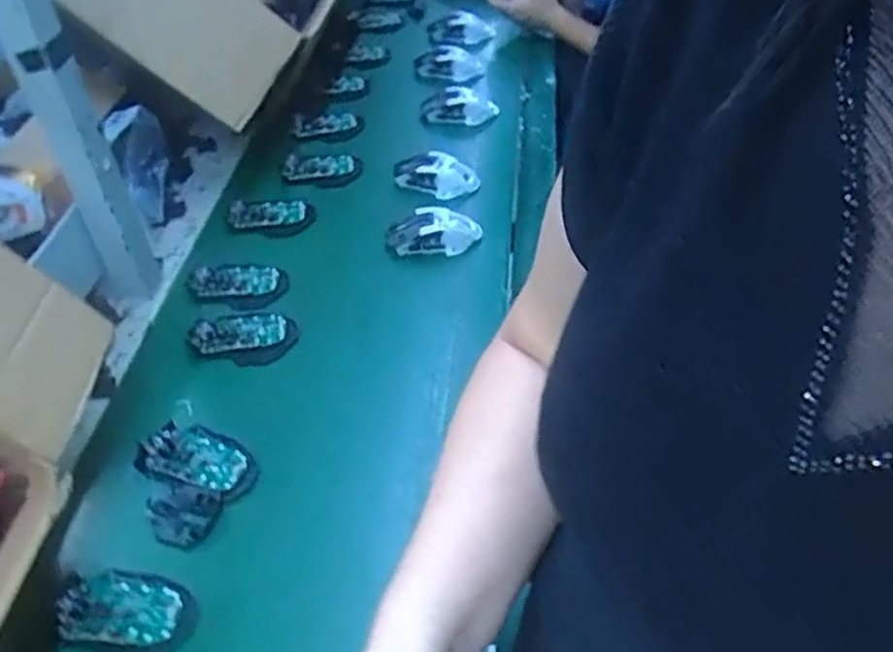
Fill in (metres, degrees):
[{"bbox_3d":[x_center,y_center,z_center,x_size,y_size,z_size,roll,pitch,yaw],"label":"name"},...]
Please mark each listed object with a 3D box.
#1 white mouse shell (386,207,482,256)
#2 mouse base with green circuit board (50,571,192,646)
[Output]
[{"bbox_3d":[-0.016,-0.118,0.925,0.113,0.034,0.064,-2,45,0],"label":"white mouse shell"},{"bbox_3d":[-0.263,0.224,0.595,0.099,0.024,0.058,0,45,4],"label":"mouse base with green circuit board"}]

